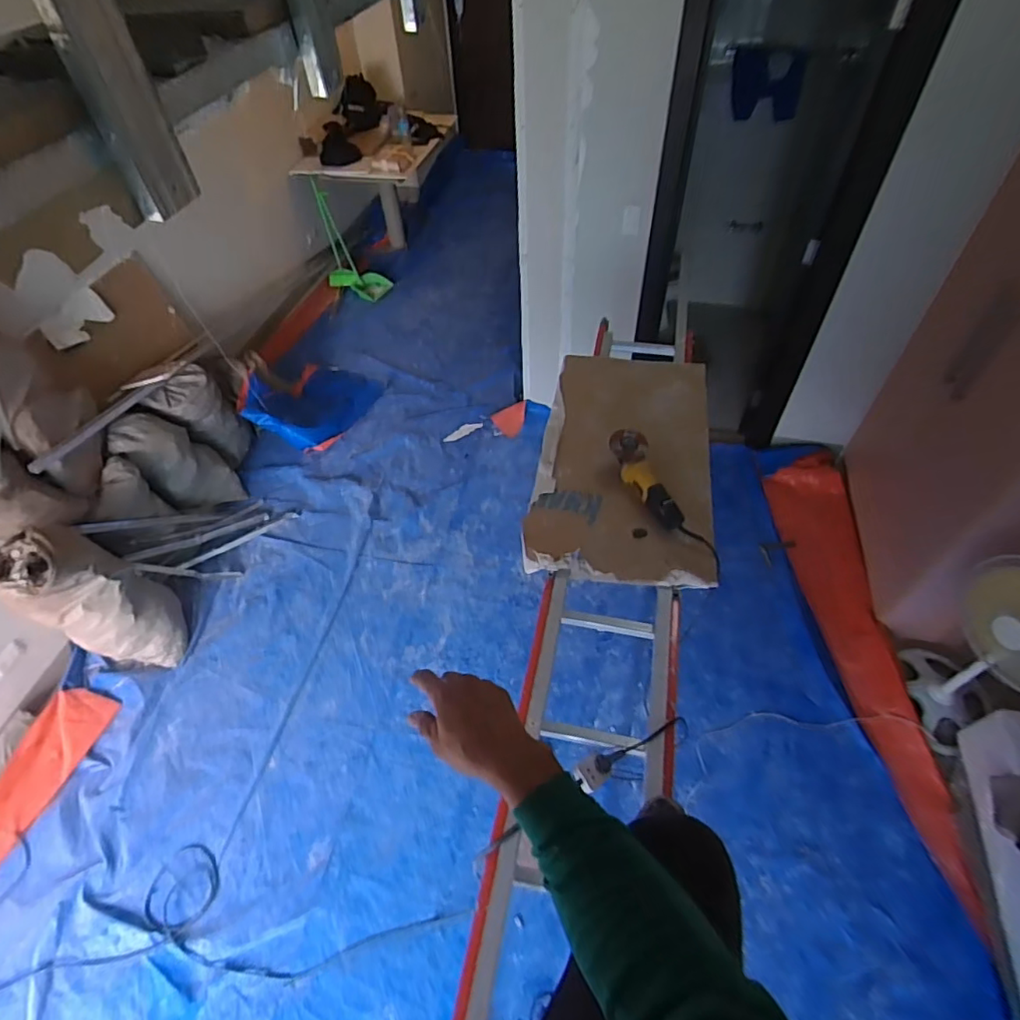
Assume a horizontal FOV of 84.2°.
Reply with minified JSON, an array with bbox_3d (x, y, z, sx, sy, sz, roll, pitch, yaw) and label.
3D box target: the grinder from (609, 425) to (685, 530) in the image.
[{"bbox_3d":[0.349,-0.079,1.450,0.085,0.091,0.297,-18,52,-11],"label":"grinder"}]

